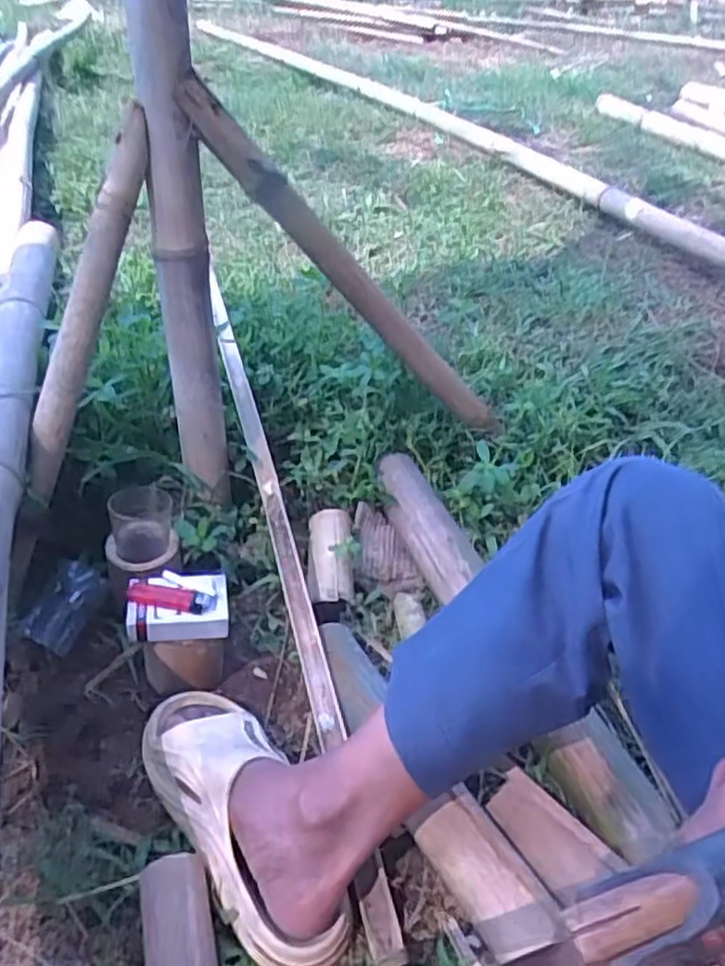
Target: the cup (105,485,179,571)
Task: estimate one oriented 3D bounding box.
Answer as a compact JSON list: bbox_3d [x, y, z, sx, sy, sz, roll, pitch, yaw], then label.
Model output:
[{"bbox_3d":[-0.248,0.047,0.798,0.075,0.061,0.083,-6,37,-12],"label":"cup"}]

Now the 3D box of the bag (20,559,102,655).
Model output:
[{"bbox_3d":[-0.331,0.138,0.800,0.024,0.062,0.095,0,49,49],"label":"bag"}]

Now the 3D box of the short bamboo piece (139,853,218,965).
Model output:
[{"bbox_3d":[-0.136,0.364,0.542,0.052,0.044,0.154,-9,38,-16],"label":"short bamboo piece"}]

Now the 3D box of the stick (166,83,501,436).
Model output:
[{"bbox_3d":[0.004,-0.228,0.854,0.043,0.583,0.039,-44,42,8],"label":"stick"}]

